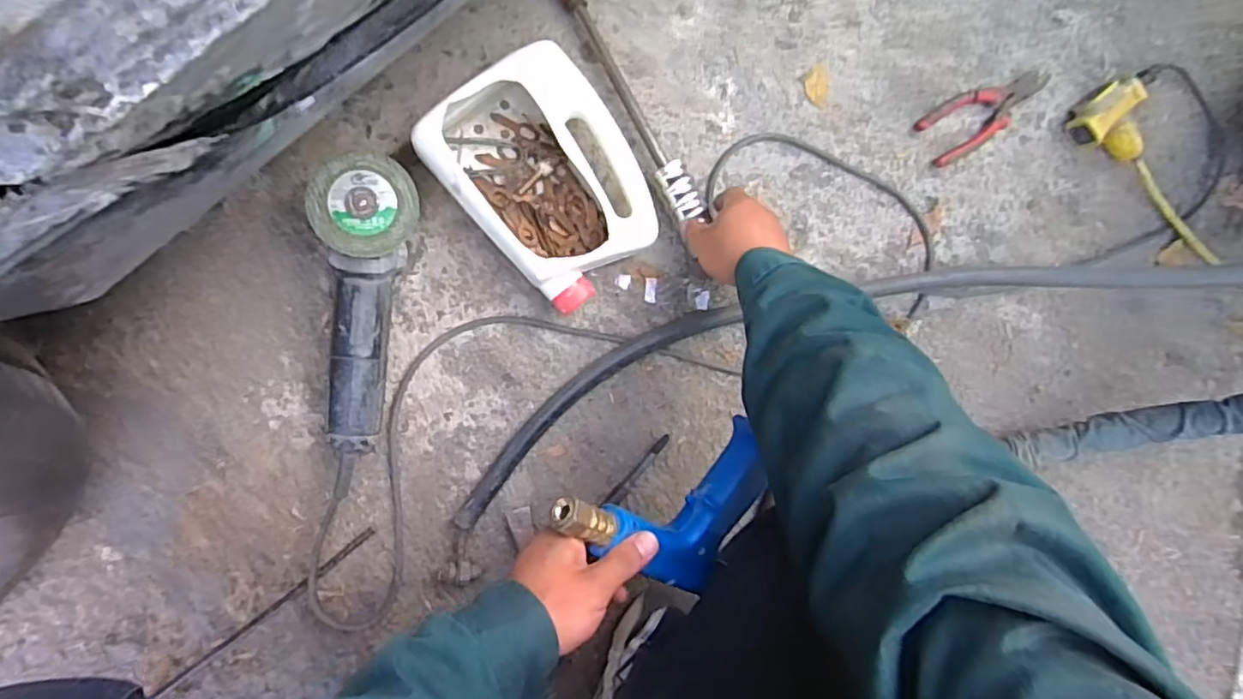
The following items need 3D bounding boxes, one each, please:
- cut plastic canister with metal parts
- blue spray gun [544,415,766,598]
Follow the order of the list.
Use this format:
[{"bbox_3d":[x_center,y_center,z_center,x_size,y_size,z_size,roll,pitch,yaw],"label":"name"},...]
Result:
[{"bbox_3d":[-0.072,-0.176,0.661,0.170,0.087,0.225,-42,94,-5],"label":"cut plastic canister with metal parts"},{"bbox_3d":[0.040,0.152,0.519,0.188,0.042,0.153,-19,110,-29],"label":"blue spray gun"}]

